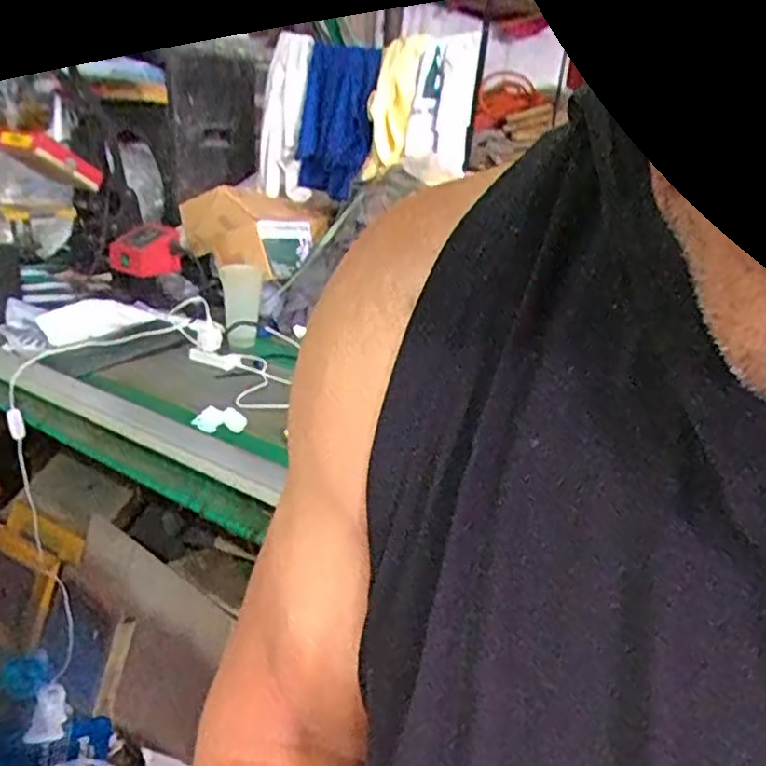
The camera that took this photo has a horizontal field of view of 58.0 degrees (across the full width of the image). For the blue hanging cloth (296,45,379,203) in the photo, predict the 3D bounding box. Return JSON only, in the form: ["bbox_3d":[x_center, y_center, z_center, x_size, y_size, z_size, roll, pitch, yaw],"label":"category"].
[{"bbox_3d":[-0.134,-0.703,1.853,0.037,0.369,0.291,-14,31,-42],"label":"blue hanging cloth"}]

